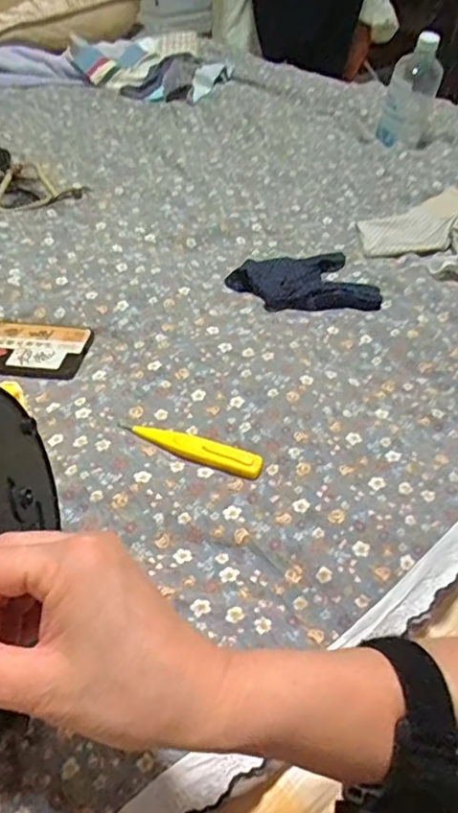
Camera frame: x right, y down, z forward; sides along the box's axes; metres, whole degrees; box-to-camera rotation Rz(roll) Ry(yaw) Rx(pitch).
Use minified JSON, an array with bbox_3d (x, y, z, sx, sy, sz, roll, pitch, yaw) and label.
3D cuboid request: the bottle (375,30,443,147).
[{"bbox_3d":[0.282,-0.485,0.899,0.077,0.152,0.090,12,45,9],"label":"bottle"}]

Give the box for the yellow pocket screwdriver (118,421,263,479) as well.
[{"bbox_3d":[-0.032,0.031,0.478,0.123,0.008,0.020,17,46,14],"label":"yellow pocket screwdriver"}]

